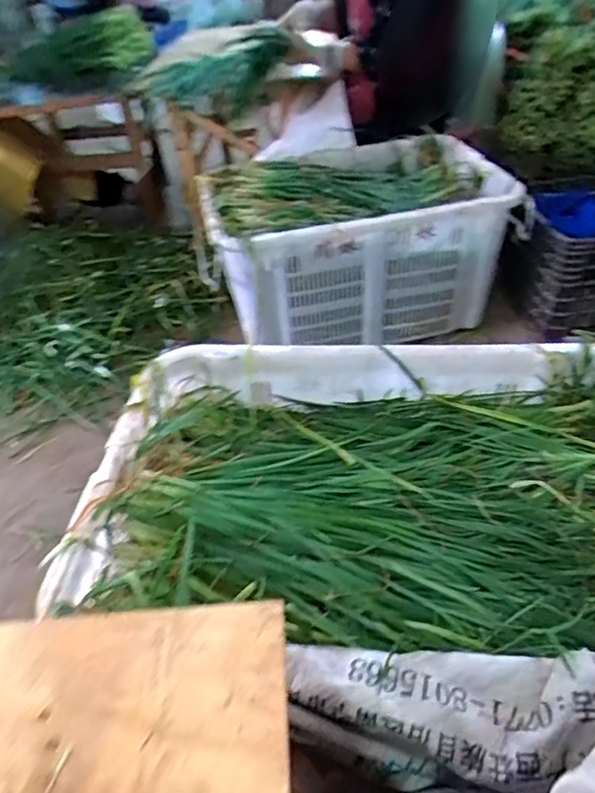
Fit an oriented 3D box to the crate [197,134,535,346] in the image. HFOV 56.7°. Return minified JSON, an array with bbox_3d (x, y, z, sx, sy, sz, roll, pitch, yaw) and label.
[{"bbox_3d":[0.136,-0.353,1.327,0.688,0.351,0.416,-5,41,1],"label":"crate"}]

